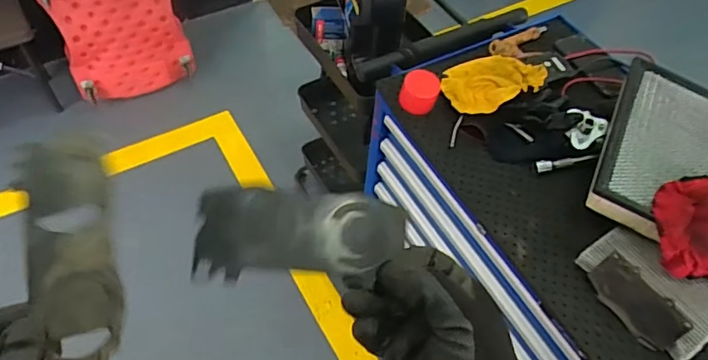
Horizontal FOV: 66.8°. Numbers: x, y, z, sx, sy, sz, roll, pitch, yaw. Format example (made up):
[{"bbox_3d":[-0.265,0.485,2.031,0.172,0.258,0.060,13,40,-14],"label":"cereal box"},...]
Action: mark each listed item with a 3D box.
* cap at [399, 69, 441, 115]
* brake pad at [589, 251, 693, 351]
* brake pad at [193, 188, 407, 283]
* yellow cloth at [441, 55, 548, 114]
[{"bbox_3d":[0.118,-0.160,0.965,0.064,0.040,0.072,23,56,12],"label":"cap"},{"bbox_3d":[0.387,0.166,0.736,0.017,0.067,0.130,-12,51,-47],"label":"brake pad"},{"bbox_3d":[-0.031,0.034,0.341,0.130,0.010,0.052,4,83,-13],"label":"brake pad"},{"bbox_3d":[0.250,-0.182,0.973,0.168,0.027,0.159,-21,40,-3],"label":"yellow cloth"}]

